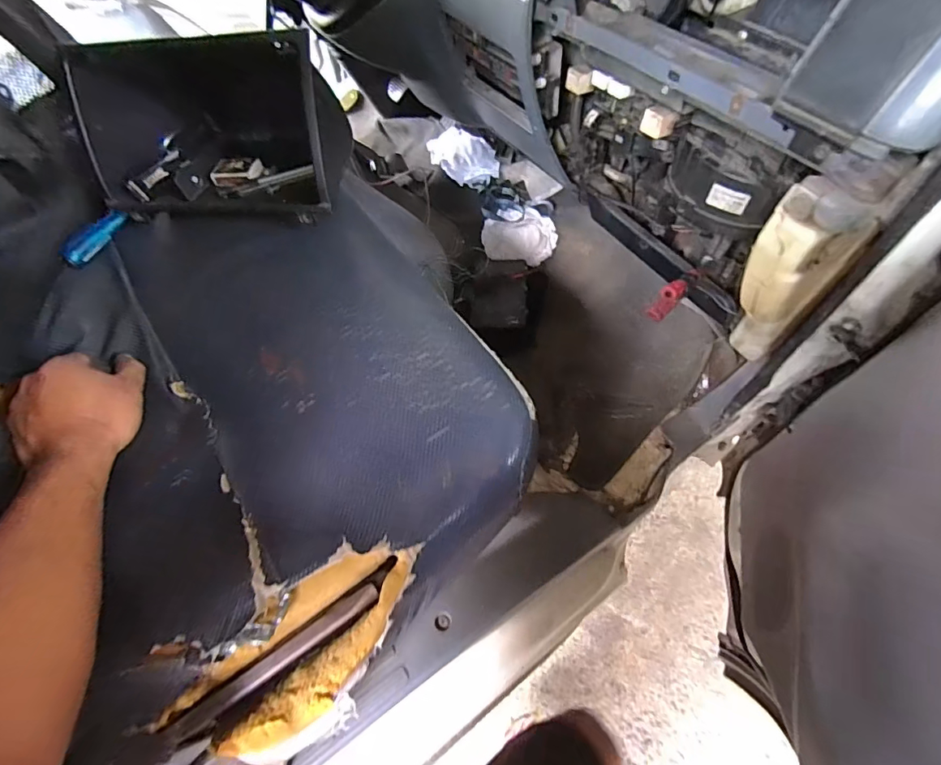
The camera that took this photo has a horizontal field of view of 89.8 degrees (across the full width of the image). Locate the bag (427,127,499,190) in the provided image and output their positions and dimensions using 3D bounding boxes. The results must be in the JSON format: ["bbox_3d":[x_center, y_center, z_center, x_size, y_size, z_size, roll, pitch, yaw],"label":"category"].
[{"bbox_3d":[-0.019,-0.531,1.111,0.180,0.056,0.122,34,64,20],"label":"bag"}]

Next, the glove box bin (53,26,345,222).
[{"bbox_3d":[-0.291,-0.288,0.552,0.293,0.183,0.141,9,58,7],"label":"glove box bin"}]

